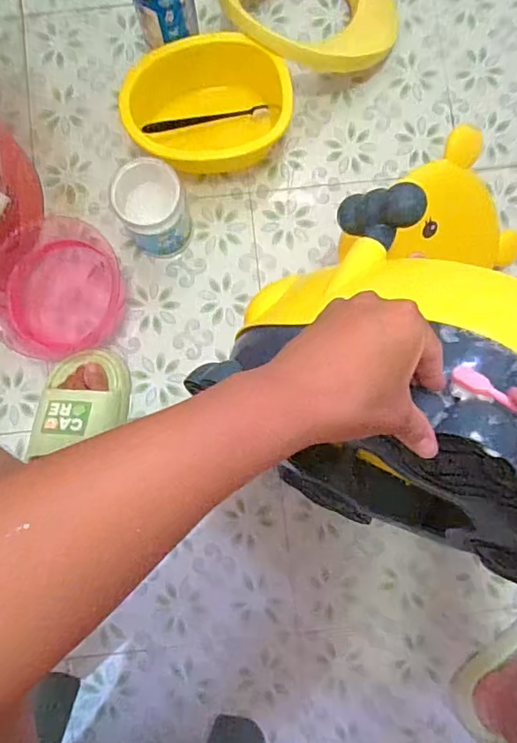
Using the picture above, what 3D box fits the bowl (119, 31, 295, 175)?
[{"bbox_3d":[-0.067,-0.347,0.680,0.204,0.094,0.139,-18,85,-3],"label":"bowl"}]

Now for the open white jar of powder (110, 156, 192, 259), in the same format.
[{"bbox_3d":[-0.127,-0.196,0.648,0.079,0.125,0.081,0,85,-1],"label":"open white jar of powder"}]

